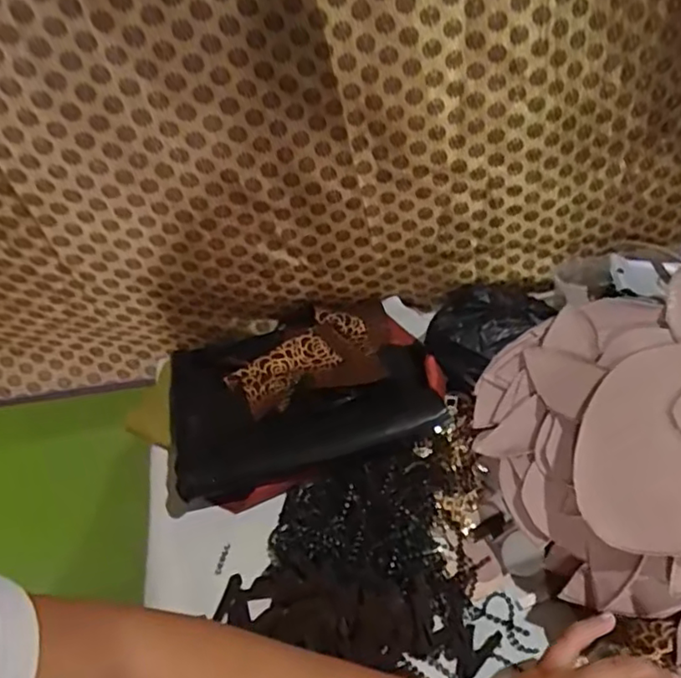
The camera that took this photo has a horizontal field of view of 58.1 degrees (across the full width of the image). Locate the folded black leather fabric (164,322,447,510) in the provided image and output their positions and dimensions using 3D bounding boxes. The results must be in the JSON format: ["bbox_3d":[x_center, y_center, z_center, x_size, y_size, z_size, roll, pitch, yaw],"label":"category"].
[{"bbox_3d":[-0.040,0.048,0.609,0.257,0.027,0.195,-13,46,-7],"label":"folded black leather fabric"}]

